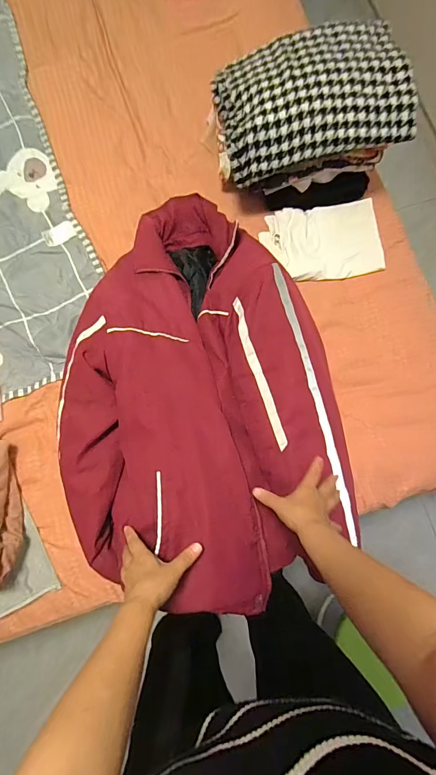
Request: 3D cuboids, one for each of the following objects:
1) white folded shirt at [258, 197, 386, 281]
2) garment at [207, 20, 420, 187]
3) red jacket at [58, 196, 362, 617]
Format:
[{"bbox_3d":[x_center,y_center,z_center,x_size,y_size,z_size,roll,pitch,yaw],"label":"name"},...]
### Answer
[{"bbox_3d":[0.242,-0.336,0.834,0.261,0.033,0.180,-10,79,-2],"label":"white folded shirt"},{"bbox_3d":[0.186,-0.572,0.722,0.366,0.091,0.261,-14,79,-3],"label":"garment"},{"bbox_3d":[-0.031,-0.019,0.683,0.489,0.112,0.751,-7,79,-2],"label":"red jacket"}]

